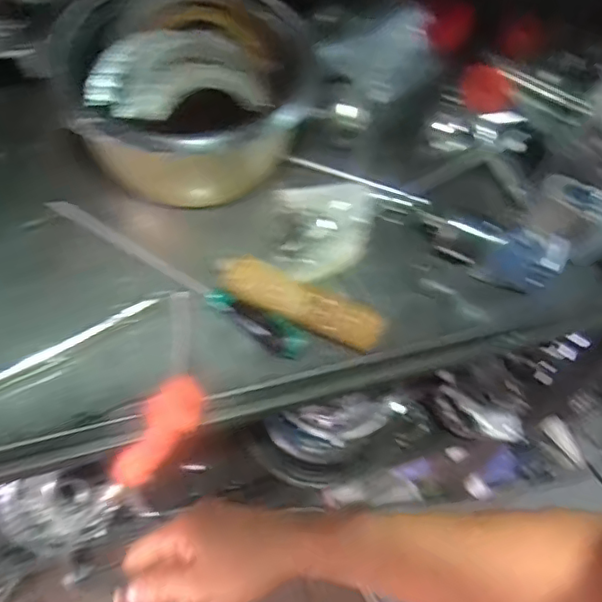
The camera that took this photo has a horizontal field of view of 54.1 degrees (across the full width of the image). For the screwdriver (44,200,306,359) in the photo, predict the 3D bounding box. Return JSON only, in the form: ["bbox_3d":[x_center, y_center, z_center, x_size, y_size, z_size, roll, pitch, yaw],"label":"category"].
[{"bbox_3d":[-0.146,-0.032,0.652,0.336,0.026,0.030,30,61,9],"label":"screwdriver"}]

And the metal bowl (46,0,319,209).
[{"bbox_3d":[-0.142,-0.264,0.727,0.256,0.130,0.258,3,60,-6],"label":"metal bowl"}]

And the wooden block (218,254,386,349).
[{"bbox_3d":[-0.004,0.002,0.636,0.188,0.030,0.050,24,60,6],"label":"wooden block"}]

